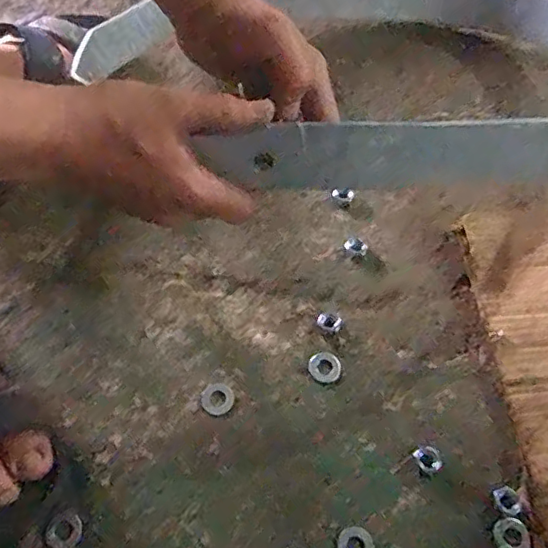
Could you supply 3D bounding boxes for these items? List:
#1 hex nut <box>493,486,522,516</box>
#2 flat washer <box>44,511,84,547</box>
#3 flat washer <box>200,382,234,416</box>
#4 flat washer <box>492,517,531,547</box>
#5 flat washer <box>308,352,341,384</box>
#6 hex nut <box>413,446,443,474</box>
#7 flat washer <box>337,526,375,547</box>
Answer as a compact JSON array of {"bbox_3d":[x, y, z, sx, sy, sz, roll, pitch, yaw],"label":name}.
[{"bbox_3d":[0.169,0.164,0.409,0.016,0.004,0.020,-22,64,-12],"label":"hex nut"},{"bbox_3d":[-0.148,0.181,0.398,0.024,0.004,0.025,4,66,-9],"label":"flat washer"},{"bbox_3d":[-0.045,0.098,0.448,0.025,0.004,0.026,0,61,0],"label":"flat washer"},{"bbox_3d":[0.168,0.185,0.399,0.023,0.004,0.024,-6,62,-4],"label":"flat washer"},{"bbox_3d":[0.041,0.076,0.462,0.025,0.004,0.026,0,61,0],"label":"flat washer"},{"bbox_3d":[0.116,0.139,0.423,0.019,0.006,0.021,-31,66,-16],"label":"hex nut"},{"bbox_3d":[0.058,0.191,0.397,0.025,0.004,0.025,0,61,0],"label":"flat washer"}]

